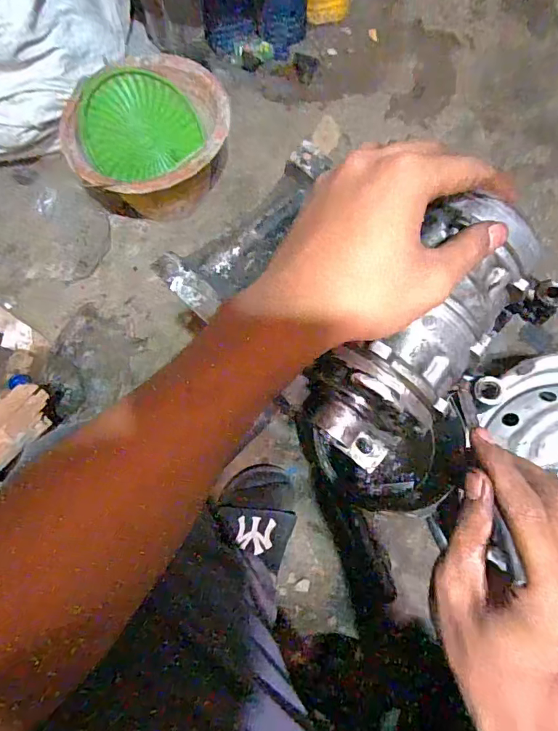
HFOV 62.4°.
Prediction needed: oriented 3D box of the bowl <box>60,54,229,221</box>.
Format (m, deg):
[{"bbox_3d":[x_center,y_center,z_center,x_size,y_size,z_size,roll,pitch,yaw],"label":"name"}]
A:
[{"bbox_3d":[-0.209,-0.358,0.791,0.250,0.172,0.237,0,73,-1],"label":"bowl"}]

